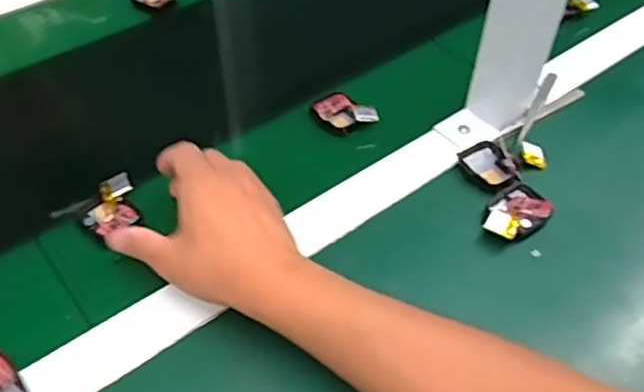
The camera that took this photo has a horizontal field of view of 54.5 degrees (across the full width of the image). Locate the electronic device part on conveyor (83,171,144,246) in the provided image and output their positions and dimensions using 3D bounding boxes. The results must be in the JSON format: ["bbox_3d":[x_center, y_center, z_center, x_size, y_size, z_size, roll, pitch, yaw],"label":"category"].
[{"bbox_3d":[-0.155,0.008,0.461,0.040,0.013,0.044,-24,53,-22],"label":"electronic device part on conveyor"}]

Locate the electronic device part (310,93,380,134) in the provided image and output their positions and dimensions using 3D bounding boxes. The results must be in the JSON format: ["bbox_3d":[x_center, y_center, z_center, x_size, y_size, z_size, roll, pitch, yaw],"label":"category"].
[{"bbox_3d":[0.019,-0.072,0.539,0.039,0.015,0.054,-29,55,-25],"label":"electronic device part"}]

